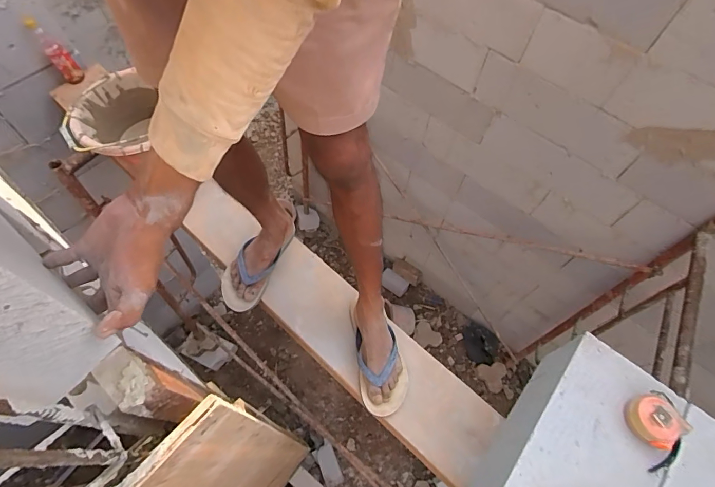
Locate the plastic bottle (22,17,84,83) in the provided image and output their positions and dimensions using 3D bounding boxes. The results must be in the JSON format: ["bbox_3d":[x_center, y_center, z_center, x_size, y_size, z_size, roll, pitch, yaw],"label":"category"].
[{"bbox_3d":[-0.938,-0.599,1.233,0.056,0.192,0.061,23,60,38],"label":"plastic bottle"}]

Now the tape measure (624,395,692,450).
[{"bbox_3d":[0.500,0.298,0.675,0.076,0.036,0.078,1,62,-2],"label":"tape measure"}]

